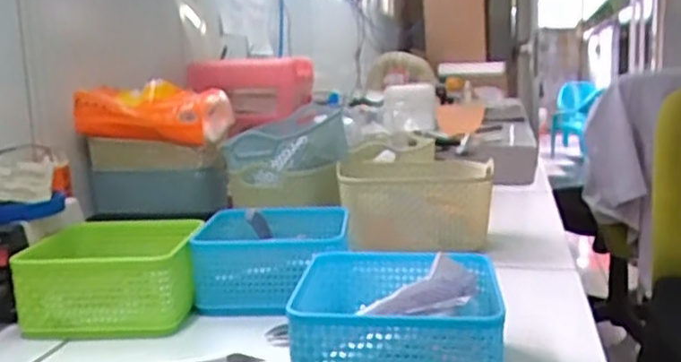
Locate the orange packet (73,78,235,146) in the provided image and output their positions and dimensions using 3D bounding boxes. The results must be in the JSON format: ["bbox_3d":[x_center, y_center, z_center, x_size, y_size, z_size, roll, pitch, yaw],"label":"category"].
[{"bbox_3d":[-0.224,-0.084,0.836,0.168,0.065,0.079,1,10,12],"label":"orange packet"}]

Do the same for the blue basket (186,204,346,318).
[{"bbox_3d":[-0.061,0.069,0.633,0.130,0.063,0.129,-1,10,1],"label":"blue basket"}]

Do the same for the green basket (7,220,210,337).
[{"bbox_3d":[-0.191,0.080,0.599,0.131,0.063,0.124,-2,10,-5],"label":"green basket"}]

